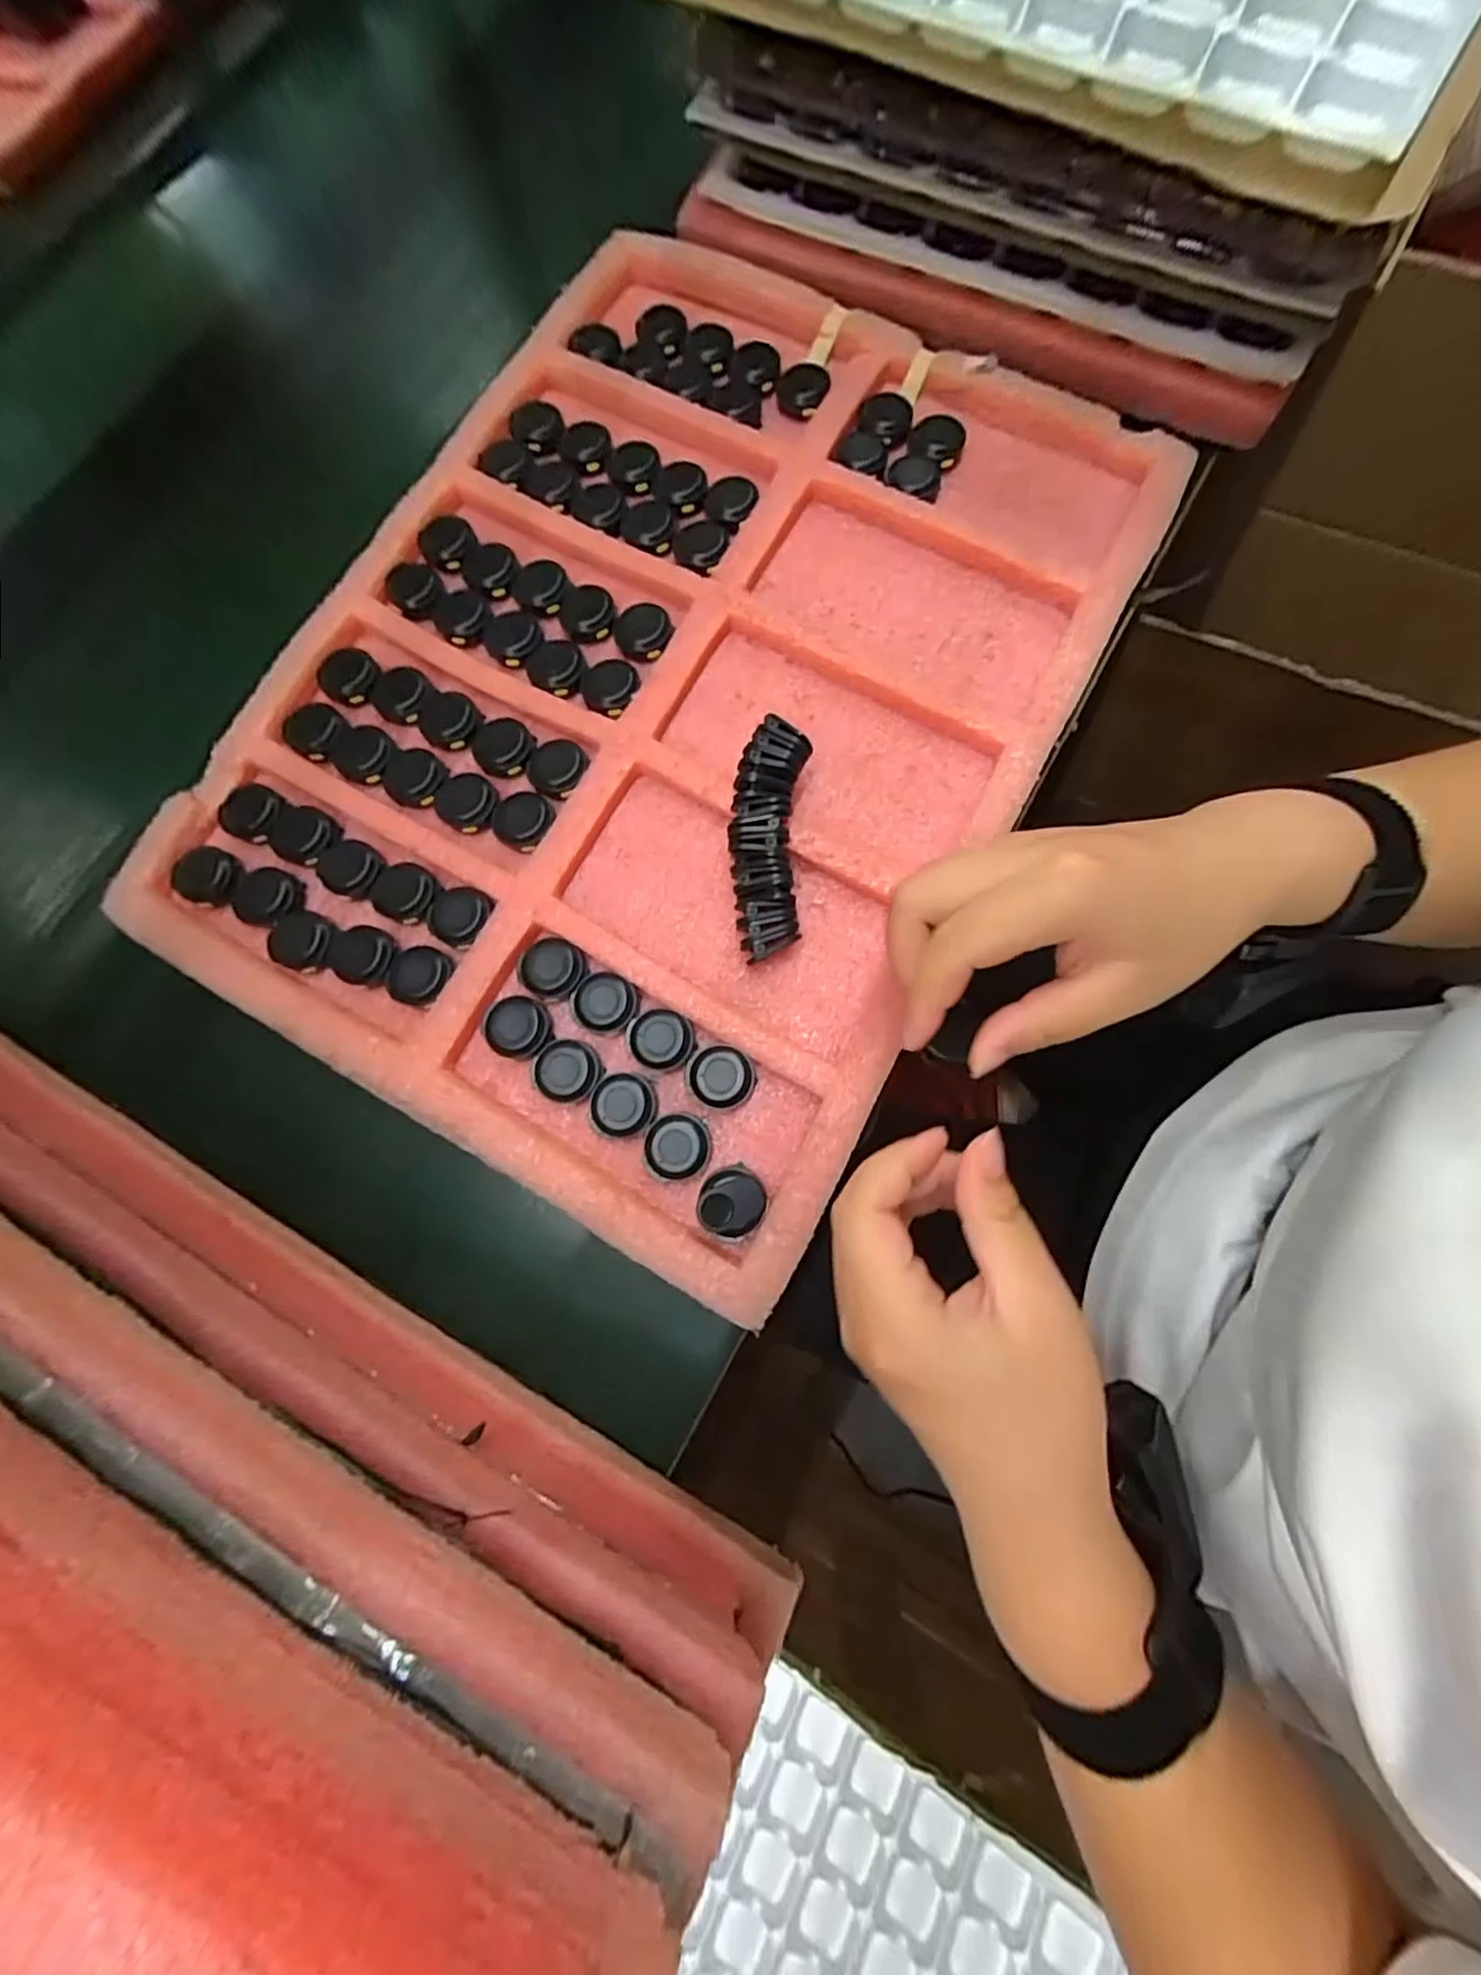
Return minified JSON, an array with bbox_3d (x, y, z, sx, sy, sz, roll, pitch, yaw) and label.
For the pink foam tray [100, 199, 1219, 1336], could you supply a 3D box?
[{"bbox_3d":[-0.037,-0.160,0.345,0.367,0.028,0.495,28,80,7],"label":"pink foam tray"}]

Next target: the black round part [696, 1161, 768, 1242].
[{"bbox_3d":[-0.003,0.092,0.288,0.027,0.024,0.028,0,78,1],"label":"black round part"}]

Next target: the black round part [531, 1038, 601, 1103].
[{"bbox_3d":[-0.080,0.038,0.308,0.030,0.013,0.028,0,78,1],"label":"black round part"}]

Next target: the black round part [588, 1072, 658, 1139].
[{"bbox_3d":[-0.053,0.054,0.303,0.028,0.014,0.029,0,78,1],"label":"black round part"}]

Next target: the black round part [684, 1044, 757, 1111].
[{"bbox_3d":[-0.009,0.041,0.304,0.031,0.013,0.028,10,78,3],"label":"black round part"}]

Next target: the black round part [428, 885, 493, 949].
[{"bbox_3d":[-0.138,-0.035,0.324,0.031,0.007,0.029,0,78,1],"label":"black round part"}]

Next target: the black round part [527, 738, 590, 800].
[{"bbox_3d":[-0.094,-0.113,0.338,0.030,0.008,0.031,0,78,1],"label":"black round part"}]

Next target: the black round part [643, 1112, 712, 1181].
[{"bbox_3d":[-0.028,0.071,0.299,0.029,0.013,0.028,0,78,1],"label":"black round part"}]

